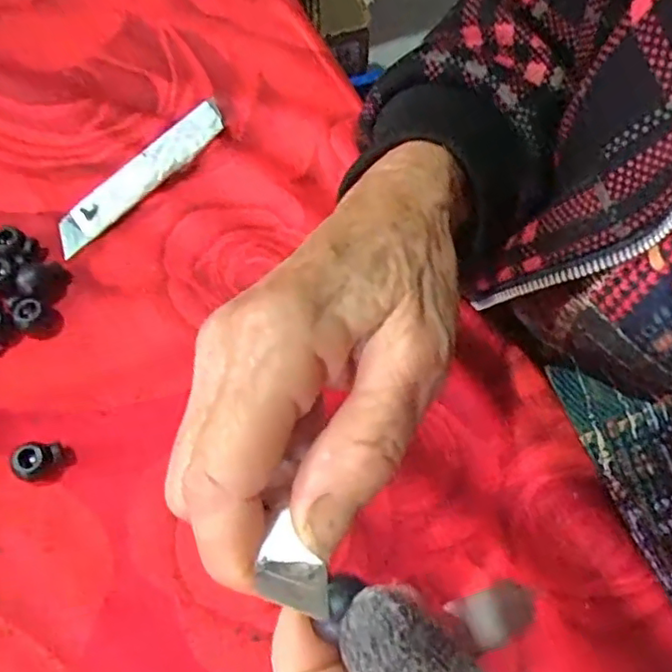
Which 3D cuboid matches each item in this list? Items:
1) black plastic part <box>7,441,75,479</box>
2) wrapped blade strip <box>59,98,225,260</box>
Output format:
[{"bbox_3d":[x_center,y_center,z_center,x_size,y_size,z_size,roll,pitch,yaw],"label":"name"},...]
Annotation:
[{"bbox_3d":[-0.119,0.050,0.253,0.021,0.010,0.013,-18,68,-11],"label":"black plastic part"},{"bbox_3d":[-0.094,-0.078,0.303,0.019,0.005,0.100,45,77,2],"label":"wrapped blade strip"}]

